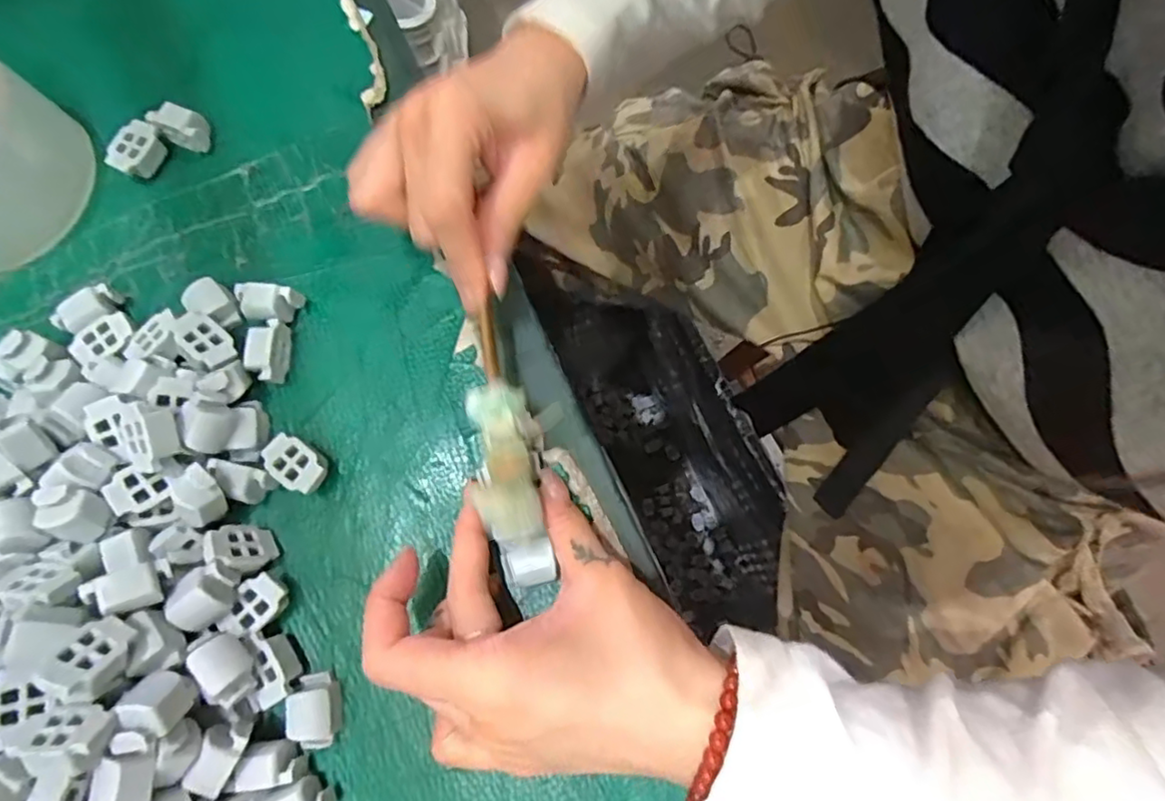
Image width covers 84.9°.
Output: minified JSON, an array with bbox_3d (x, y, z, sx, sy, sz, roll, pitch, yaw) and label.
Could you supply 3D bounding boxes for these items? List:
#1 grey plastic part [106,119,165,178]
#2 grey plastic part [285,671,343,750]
[{"bbox_3d":[-0.217,-0.122,0.311,0.017,0.014,0.025,25,77,7],"label":"grey plastic part"},{"bbox_3d":[-0.104,0.121,0.248,0.018,0.012,0.026,-6,75,0],"label":"grey plastic part"}]

